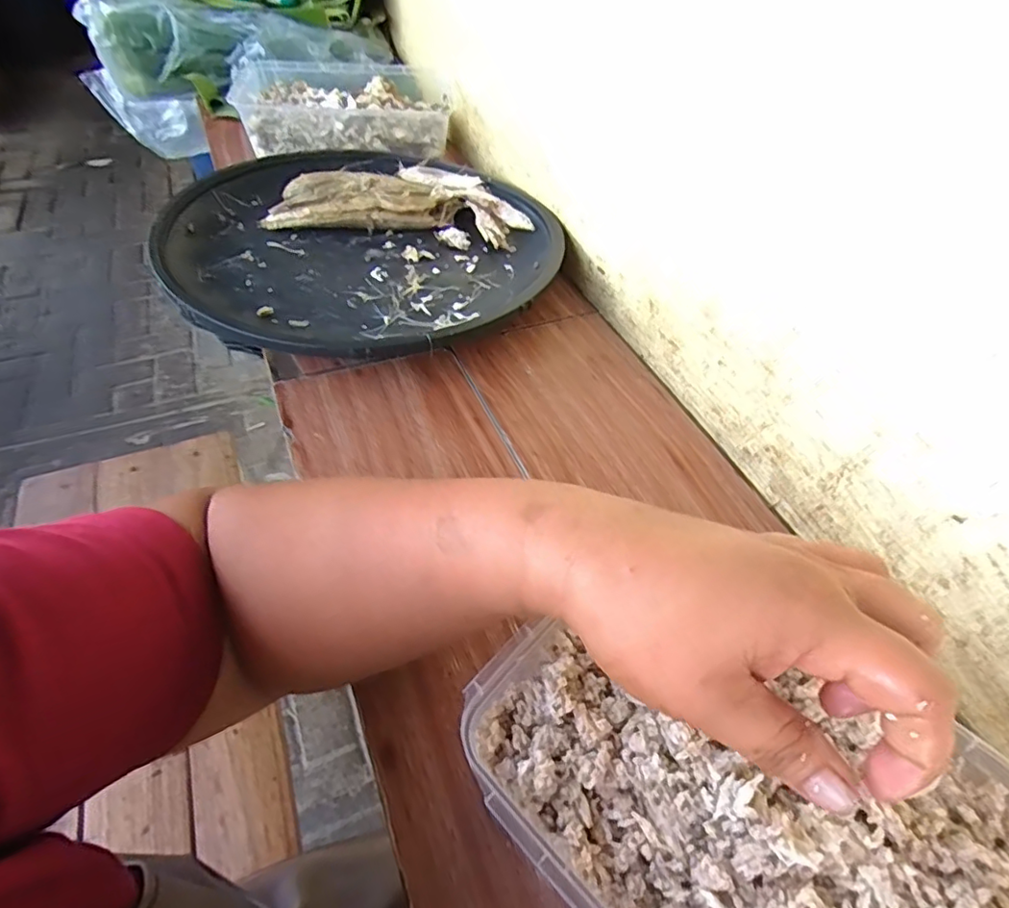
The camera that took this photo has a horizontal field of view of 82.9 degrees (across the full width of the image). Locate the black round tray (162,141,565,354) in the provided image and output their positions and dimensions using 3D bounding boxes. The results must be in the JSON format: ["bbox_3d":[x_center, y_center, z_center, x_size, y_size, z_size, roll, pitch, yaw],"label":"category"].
[{"bbox_3d":[-0.140,-0.216,0.569,0.362,0.052,0.366,3,49,-4],"label":"black round tray"}]

